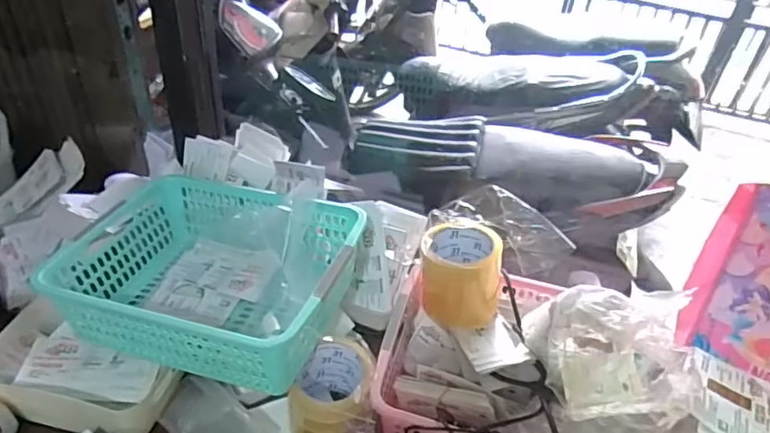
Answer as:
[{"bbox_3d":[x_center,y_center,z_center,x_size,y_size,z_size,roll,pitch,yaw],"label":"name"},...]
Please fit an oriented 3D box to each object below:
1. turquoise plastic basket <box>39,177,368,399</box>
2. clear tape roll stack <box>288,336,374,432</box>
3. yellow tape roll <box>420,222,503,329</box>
[{"bbox_3d":[-0.199,0.061,0.683,0.310,0.137,0.247,15,41,11],"label":"turquoise plastic basket"},{"bbox_3d":[-0.064,0.207,0.643,0.088,0.098,0.094,12,40,7],"label":"clear tape roll stack"},{"bbox_3d":[0.089,0.070,0.686,0.096,0.094,0.093,2,40,-5],"label":"yellow tape roll"}]

